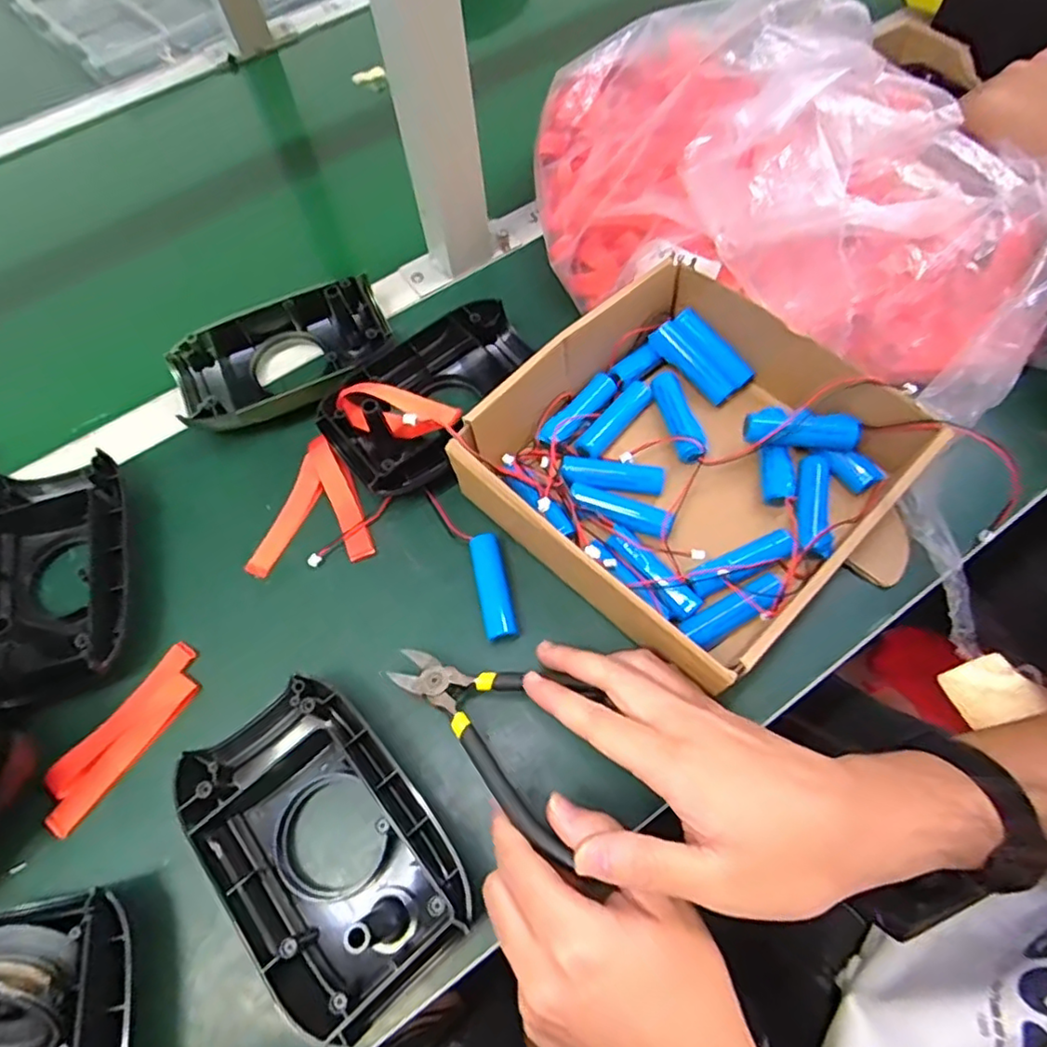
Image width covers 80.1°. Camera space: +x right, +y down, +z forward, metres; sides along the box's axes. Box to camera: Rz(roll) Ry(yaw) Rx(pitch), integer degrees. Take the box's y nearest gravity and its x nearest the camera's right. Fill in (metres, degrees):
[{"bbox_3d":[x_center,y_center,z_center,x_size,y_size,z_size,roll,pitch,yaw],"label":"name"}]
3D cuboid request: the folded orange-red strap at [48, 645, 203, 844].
[{"bbox_3d":[-0.233,0.122,0.363,0.034,0.007,0.110,33,70,18],"label":"folded orange-red strap"}]

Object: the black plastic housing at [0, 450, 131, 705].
[{"bbox_3d":[-0.300,0.034,0.394,0.102,0.036,0.160,-16,64,-5],"label":"black plastic housing"}]

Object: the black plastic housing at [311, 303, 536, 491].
[{"bbox_3d":[-0.059,-0.092,0.436,0.161,0.044,0.101,-37,67,-14],"label":"black plastic housing"}]

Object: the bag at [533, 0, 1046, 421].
[{"bbox_3d":[0.174,-0.238,0.424,0.370,0.140,0.216,29,69,17],"label":"bag"}]

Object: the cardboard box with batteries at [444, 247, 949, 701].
[{"bbox_3d":[0.100,-0.033,0.383,0.220,0.071,0.230,-41,68,-16],"label":"cardboard box with batteries"}]

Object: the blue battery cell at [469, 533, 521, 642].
[{"bbox_3d":[-0.019,0.038,0.381,0.019,0.018,0.067,-13,63,-3],"label":"blue battery cell"}]

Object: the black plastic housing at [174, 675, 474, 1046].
[{"bbox_3d":[-0.101,0.161,0.317,0.099,0.033,0.154,-39,68,-15],"label":"black plastic housing"}]

